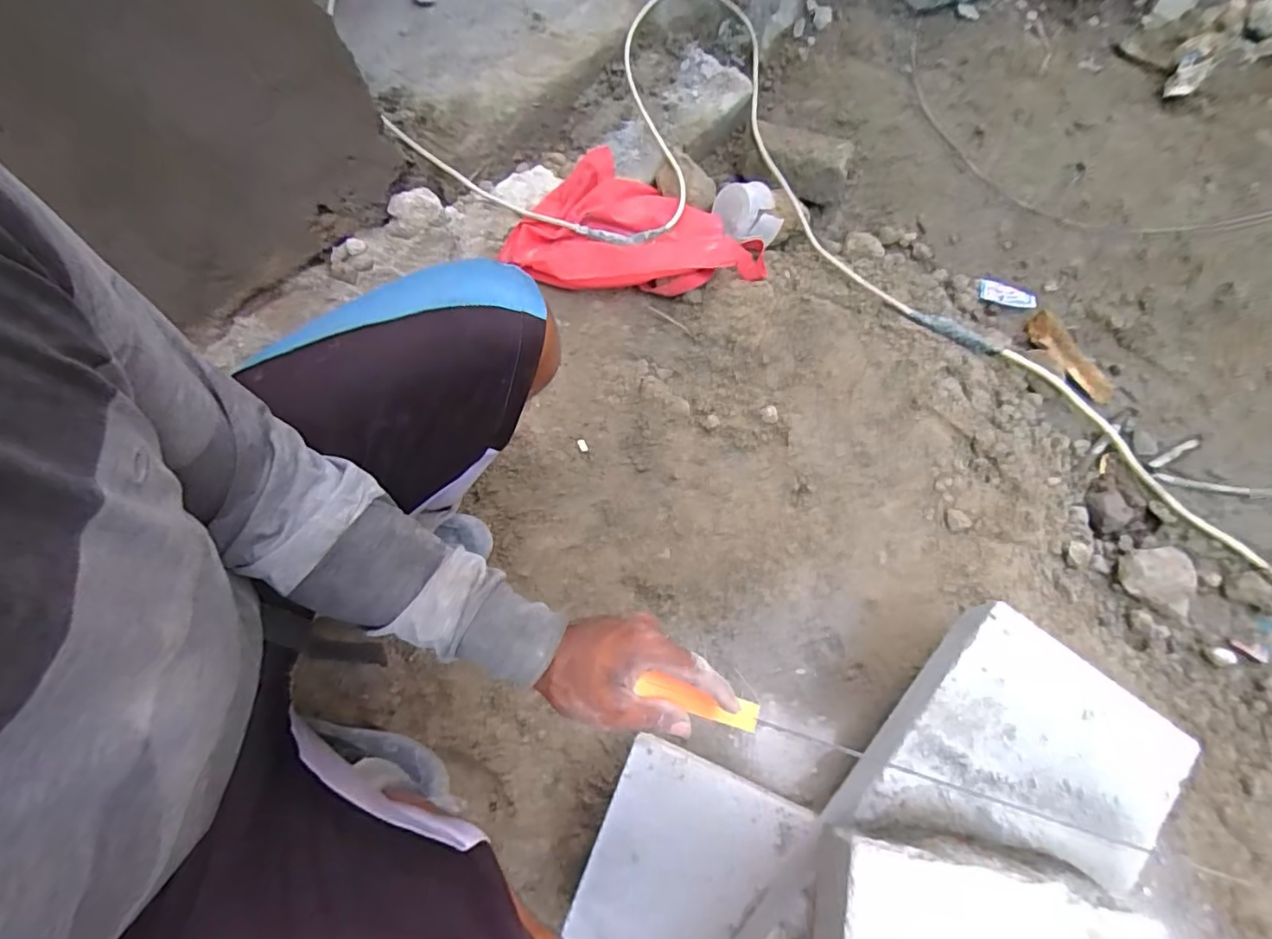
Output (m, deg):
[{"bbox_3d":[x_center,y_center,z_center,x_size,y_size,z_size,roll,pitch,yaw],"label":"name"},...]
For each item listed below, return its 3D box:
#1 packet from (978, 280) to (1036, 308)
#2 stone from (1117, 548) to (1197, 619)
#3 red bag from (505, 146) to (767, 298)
[{"bbox_3d":[0.638,-0.301,0.942,0.089,0.004,0.050,18,70,14],"label":"packet"},{"bbox_3d":[0.715,0.145,0.750,0.092,0.032,0.082,26,71,11],"label":"stone"},{"bbox_3d":[0.010,-0.388,0.907,0.407,0.069,0.263,16,70,7],"label":"red bag"}]

